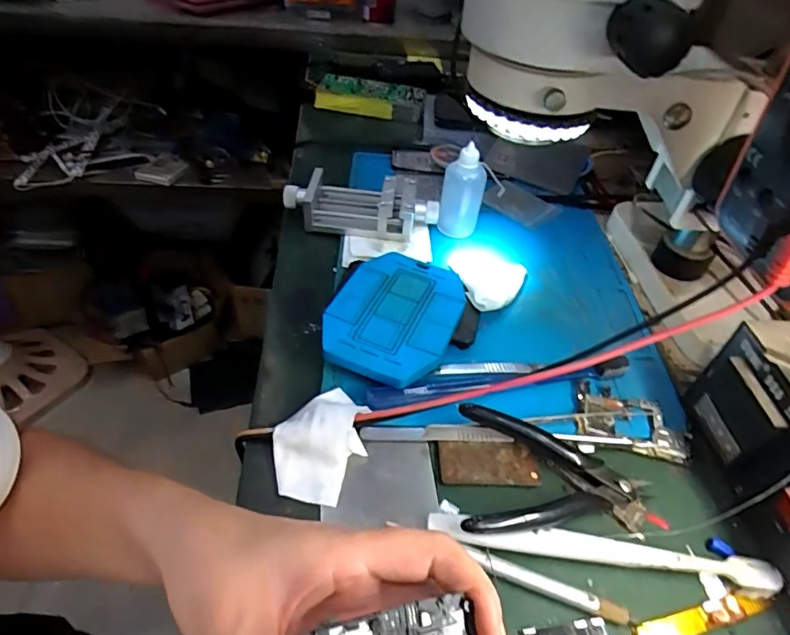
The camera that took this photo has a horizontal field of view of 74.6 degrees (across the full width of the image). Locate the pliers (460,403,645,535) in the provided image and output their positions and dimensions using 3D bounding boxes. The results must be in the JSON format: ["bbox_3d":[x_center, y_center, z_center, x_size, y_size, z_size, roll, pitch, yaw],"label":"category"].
[{"bbox_3d":[0.089,0.088,0.303,0.108,0.026,0.072,1,45,-6],"label":"pliers"}]

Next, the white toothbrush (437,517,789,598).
[{"bbox_3d":[0.109,0.125,0.280,0.181,0.013,0.015,9,44,3],"label":"white toothbrush"}]

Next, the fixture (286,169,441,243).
[{"bbox_3d":[-0.030,-0.102,0.475,0.137,0.039,0.052,8,44,1],"label":"fixture"}]

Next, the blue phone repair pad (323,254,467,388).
[{"bbox_3d":[0.001,0.000,0.382,0.086,0.026,0.116,18,45,11],"label":"blue phone repair pad"}]

